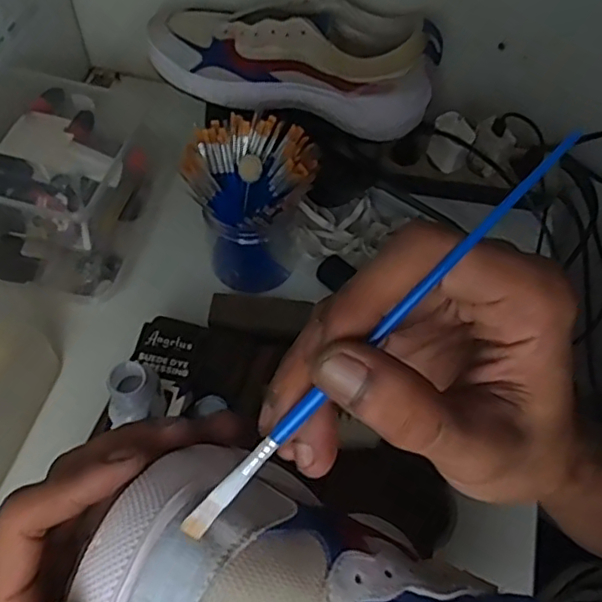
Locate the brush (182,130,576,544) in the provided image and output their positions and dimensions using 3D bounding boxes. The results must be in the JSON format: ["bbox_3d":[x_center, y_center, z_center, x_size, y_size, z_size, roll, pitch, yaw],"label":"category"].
[{"bbox_3d":[0.021,0.013,0.185,0.164,0.005,0.006,-47,67,8],"label":"brush"}]

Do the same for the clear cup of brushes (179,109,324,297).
[{"bbox_3d":[-0.046,-0.091,0.587,0.112,0.135,0.102,16,58,7],"label":"clear cup of brushes"}]

